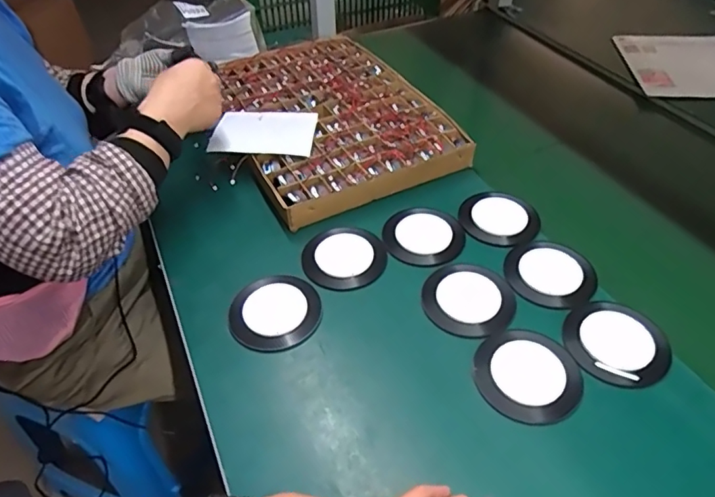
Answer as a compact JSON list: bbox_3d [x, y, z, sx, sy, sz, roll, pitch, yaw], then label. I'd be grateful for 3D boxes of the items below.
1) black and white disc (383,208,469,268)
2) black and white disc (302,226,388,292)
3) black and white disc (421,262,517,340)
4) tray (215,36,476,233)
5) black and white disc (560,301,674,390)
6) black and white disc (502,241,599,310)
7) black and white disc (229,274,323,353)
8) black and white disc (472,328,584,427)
[{"bbox_3d":[0.082,-0.019,0.635,0.097,0.008,0.089,-3,45,0],"label":"black and white disc"},{"bbox_3d":[-0.015,0.010,0.612,0.096,0.011,0.088,-2,45,2],"label":"black and white disc"},{"bbox_3d":[0.122,0.053,0.563,0.097,0.007,0.100,-2,45,2],"label":"black and white disc"},{"bbox_3d":[-0.043,-0.210,0.804,0.283,0.053,0.407,-19,47,-15],"label":"tray"},{"bbox_3d":[0.259,0.093,0.517,0.091,0.010,0.097,-2,45,2],"label":"black and white disc"},{"bbox_3d":[0.217,0.027,0.582,0.089,0.012,0.096,-2,45,2],"label":"black and white disc"},{"bbox_3d":[-0.089,0.068,0.561,0.093,0.009,0.096,-2,45,2],"label":"black and white disc"},{"bbox_3d":[0.164,0.120,0.496,0.098,0.006,0.098,-2,45,2],"label":"black and white disc"}]

